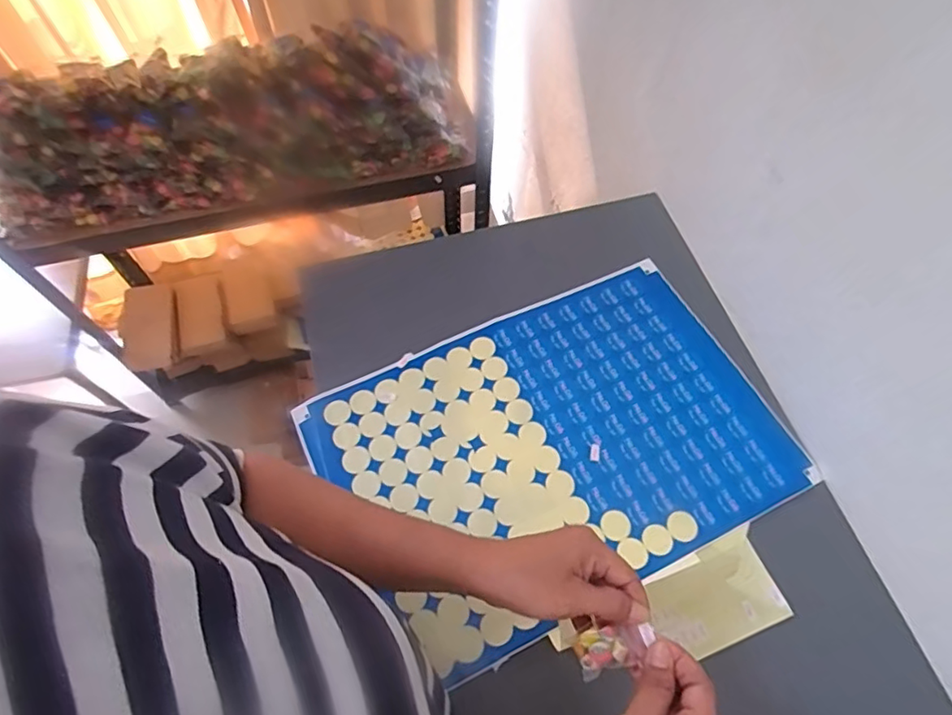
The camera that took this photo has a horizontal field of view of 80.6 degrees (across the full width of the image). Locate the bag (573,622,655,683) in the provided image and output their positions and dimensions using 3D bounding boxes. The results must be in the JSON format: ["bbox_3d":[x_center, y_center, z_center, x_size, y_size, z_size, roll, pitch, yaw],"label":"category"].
[{"bbox_3d":[0.095,0.198,0.383,0.053,0.012,0.028,-13,62,-1],"label":"bag"}]

